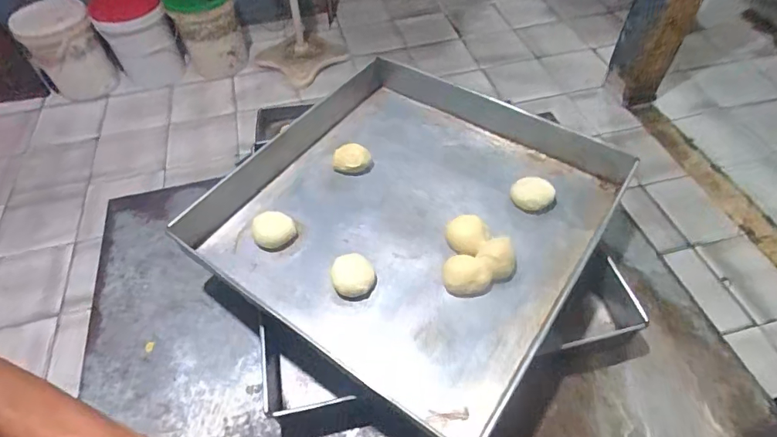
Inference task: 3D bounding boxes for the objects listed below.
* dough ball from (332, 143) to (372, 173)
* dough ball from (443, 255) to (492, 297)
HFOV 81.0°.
[{"bbox_3d":[-0.058,-0.091,0.700,0.056,0.033,0.041,-9,51,-5],"label":"dough ball"},{"bbox_3d":[0.098,0.069,0.565,0.060,0.030,0.044,10,52,10],"label":"dough ball"}]

